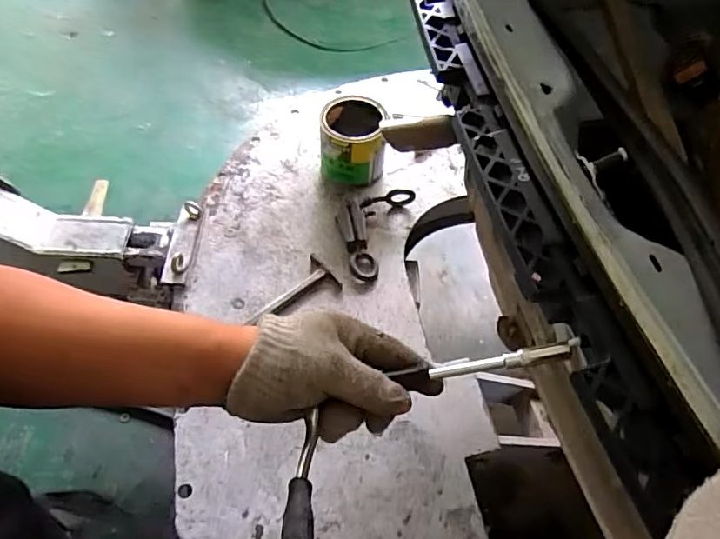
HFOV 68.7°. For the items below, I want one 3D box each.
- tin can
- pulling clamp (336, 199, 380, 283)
[{"bbox_3d":[-0.016,-0.290,1.253,0.151,0.160,0.182,4,56,1],"label":"tin can"},{"bbox_3d":[-0.009,-0.066,1.166,0.061,0.058,0.200,-13,81,-10],"label":"pulling clamp"}]

